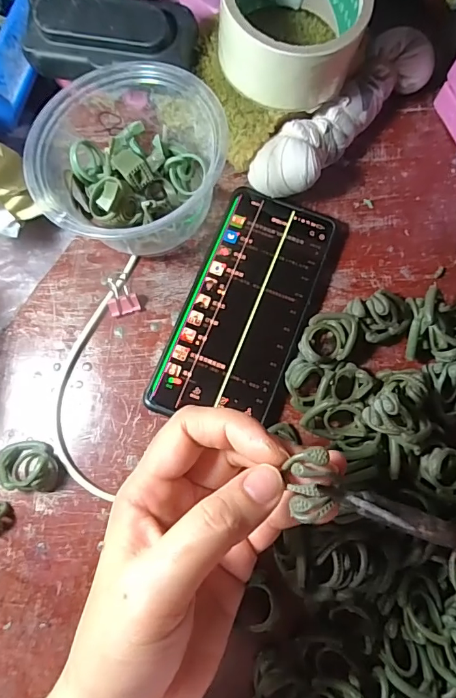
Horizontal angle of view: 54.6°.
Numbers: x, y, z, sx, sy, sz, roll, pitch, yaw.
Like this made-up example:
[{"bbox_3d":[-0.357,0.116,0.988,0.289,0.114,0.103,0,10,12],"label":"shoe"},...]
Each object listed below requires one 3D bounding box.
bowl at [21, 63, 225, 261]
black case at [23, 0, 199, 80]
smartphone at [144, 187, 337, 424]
[{"bbox_3d":[-0.058,-0.114,0.278,0.107,0.069,0.107,0,77,0],"label":"bowl"},{"bbox_3d":[-0.075,-0.198,0.276,0.103,0.028,0.042,11,77,2],"label":"black case"},{"bbox_3d":[0.011,-0.027,0.288,0.073,0.013,0.155,21,78,4],"label":"smartphone"}]

